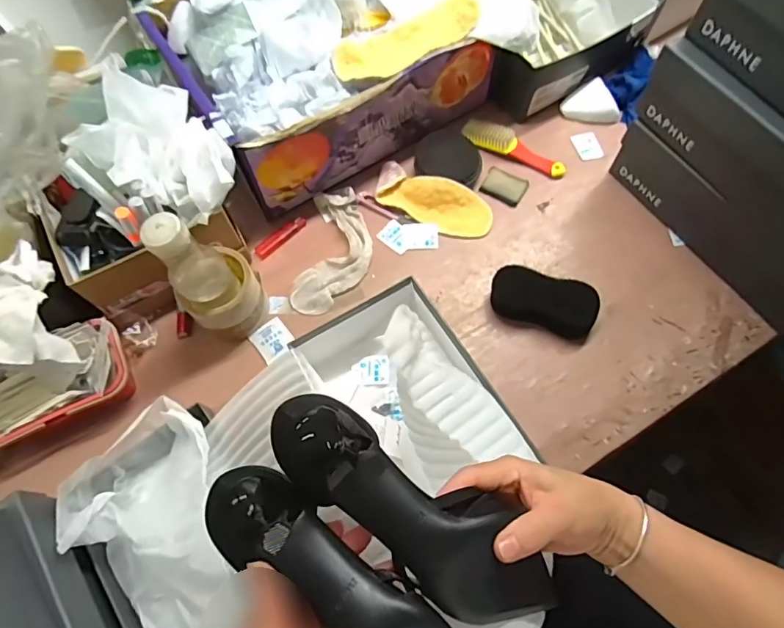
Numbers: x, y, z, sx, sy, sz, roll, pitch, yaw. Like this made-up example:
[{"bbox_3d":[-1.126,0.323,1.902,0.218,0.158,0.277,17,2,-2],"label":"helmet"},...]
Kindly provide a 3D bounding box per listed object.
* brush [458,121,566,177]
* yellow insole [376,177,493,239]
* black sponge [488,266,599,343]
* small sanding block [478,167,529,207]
[{"bbox_3d":[0.176,-0.241,0.704,0.155,0.024,0.035,27,70,13],"label":"brush"},{"bbox_3d":[0.061,-0.149,0.667,0.153,0.030,0.063,19,68,9],"label":"yellow insole"},{"bbox_3d":[0.188,-0.017,0.603,0.127,0.035,0.061,21,68,11],"label":"black sponge"},{"bbox_3d":[0.159,-0.182,0.691,0.058,0.008,0.046,26,69,12],"label":"small sanding block"}]

